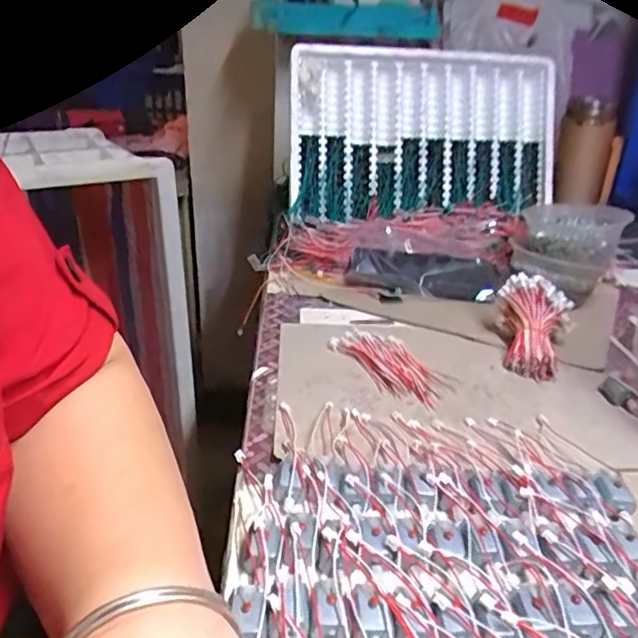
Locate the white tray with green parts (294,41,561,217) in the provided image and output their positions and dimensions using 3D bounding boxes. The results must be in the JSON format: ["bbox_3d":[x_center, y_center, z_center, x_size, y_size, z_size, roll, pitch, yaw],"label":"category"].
[{"bbox_3d":[0.140,-0.241,0.764,0.369,0.215,0.026,-3,-5,-10],"label":"white tray with green parts"}]

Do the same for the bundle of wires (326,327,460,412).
[{"bbox_3d":[0.062,0.037,0.505,0.054,0.013,0.114,-15,31,-29],"label":"bundle of wires"}]

